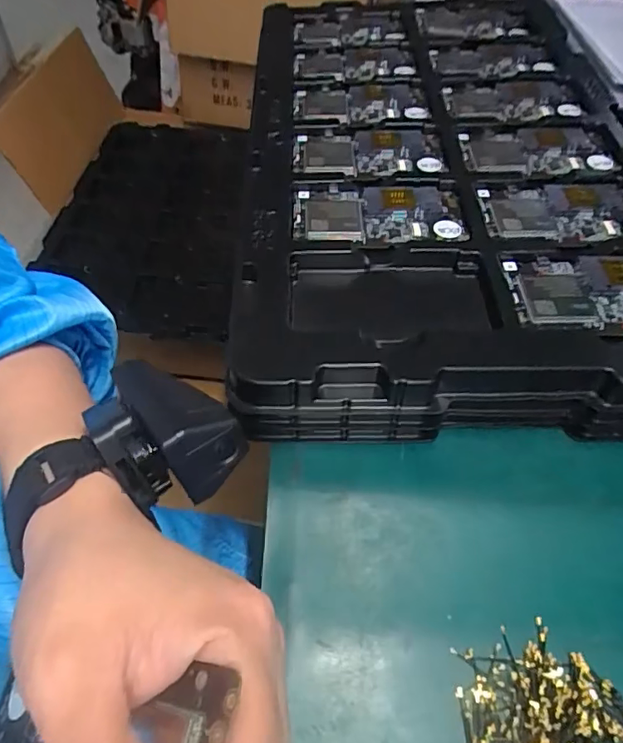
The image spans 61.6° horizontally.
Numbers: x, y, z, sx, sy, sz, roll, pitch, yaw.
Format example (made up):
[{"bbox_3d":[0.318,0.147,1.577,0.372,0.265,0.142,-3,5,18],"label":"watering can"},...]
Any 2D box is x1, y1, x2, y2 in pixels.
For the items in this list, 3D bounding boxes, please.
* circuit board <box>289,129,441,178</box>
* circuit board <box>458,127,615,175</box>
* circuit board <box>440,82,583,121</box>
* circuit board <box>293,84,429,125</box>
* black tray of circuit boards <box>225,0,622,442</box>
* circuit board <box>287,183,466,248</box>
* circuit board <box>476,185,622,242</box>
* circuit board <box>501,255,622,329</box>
[{"bbox_3d":[0.048,-0.187,0.448,0.125,0.008,0.072,-3,52,-2],"label":"circuit board"},{"bbox_3d":[0.192,-0.192,0.451,0.123,0.007,0.071,-3,52,-2],"label":"circuit board"},{"bbox_3d":[0.187,-0.261,0.500,0.116,0.004,0.074,-2,52,-1],"label":"circuit board"},{"bbox_3d":[0.045,-0.254,0.500,0.123,0.010,0.072,-4,52,-3],"label":"circuit board"},{"bbox_3d":[0.113,-0.199,0.479,0.336,0.051,0.570,-1,52,-1],"label":"black tray of circuit boards"},{"bbox_3d":[0.049,-0.119,0.397,0.125,0.006,0.072,-1,52,0],"label":"circuit board"},{"bbox_3d":[0.193,-0.121,0.398,0.122,0.007,0.065,1,52,1],"label":"circuit board"},{"bbox_3d":[0.194,-0.055,0.345,0.122,0.008,0.066,0,52,1],"label":"circuit board"}]

